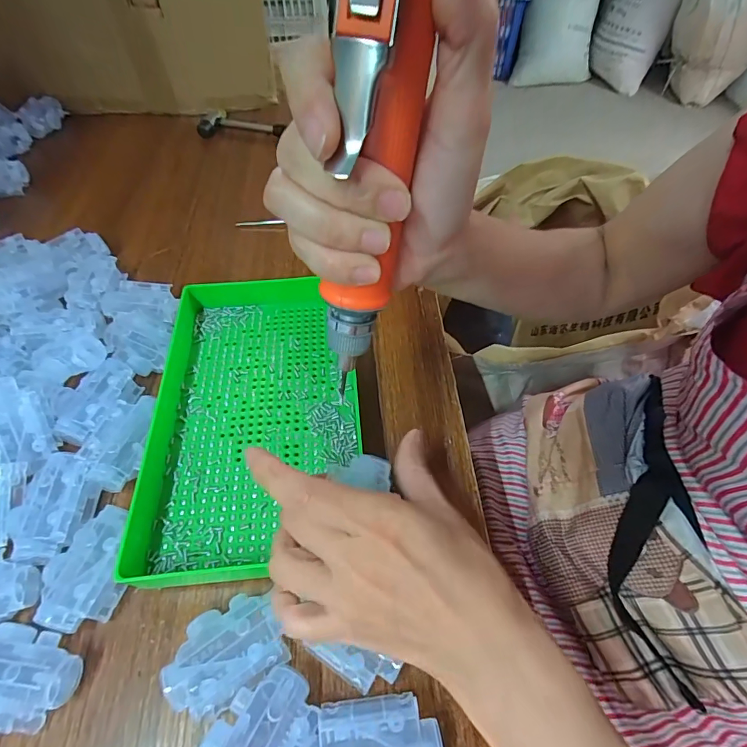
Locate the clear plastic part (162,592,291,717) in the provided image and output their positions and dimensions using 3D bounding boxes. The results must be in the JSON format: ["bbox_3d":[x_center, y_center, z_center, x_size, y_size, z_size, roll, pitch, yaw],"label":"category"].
[{"bbox_3d":[-0.083,0.158,0.243,0.062,0.028,0.046,-25,58,-18],"label":"clear plastic part"}]

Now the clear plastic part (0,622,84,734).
[{"bbox_3d":[-0.200,0.165,0.235,0.068,0.028,0.044,7,54,4],"label":"clear plastic part"}]

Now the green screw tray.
[{"bbox_3d":[-0.092,0.022,0.337,0.155,0.031,0.253,-5,54,-5],"label":"green screw tray"}]

